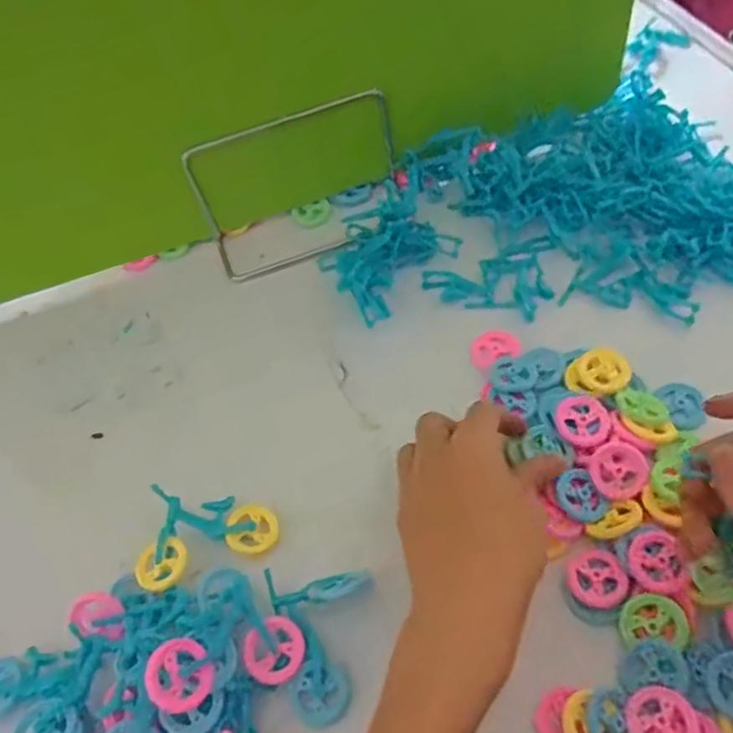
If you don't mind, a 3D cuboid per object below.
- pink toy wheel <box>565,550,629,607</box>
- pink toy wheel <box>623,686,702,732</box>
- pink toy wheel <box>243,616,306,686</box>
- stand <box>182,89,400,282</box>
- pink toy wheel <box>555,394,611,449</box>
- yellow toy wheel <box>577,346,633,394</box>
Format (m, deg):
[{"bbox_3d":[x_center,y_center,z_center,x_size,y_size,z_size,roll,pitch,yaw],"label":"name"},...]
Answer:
[{"bbox_3d":[0.117,0.107,0.339,0.028,0.007,0.029,-5,56,7],"label":"pink toy wheel"},{"bbox_3d":[0.132,0.159,0.298,0.030,0.006,0.031,-5,56,7],"label":"pink toy wheel"},{"bbox_3d":[-0.045,0.139,0.330,0.030,0.004,0.029,8,67,-20],"label":"pink toy wheel"},{"bbox_3d":[-0.044,-0.133,0.493,0.158,0.080,0.070,-23,55,-6],"label":"stand"},{"bbox_3d":[0.123,0.031,0.379,0.030,0.006,0.032,-5,56,7],"label":"pink toy wheel"},{"bbox_3d":[0.141,0.002,0.398,0.029,0.009,0.026,17,61,20],"label":"yellow toy wheel"}]

